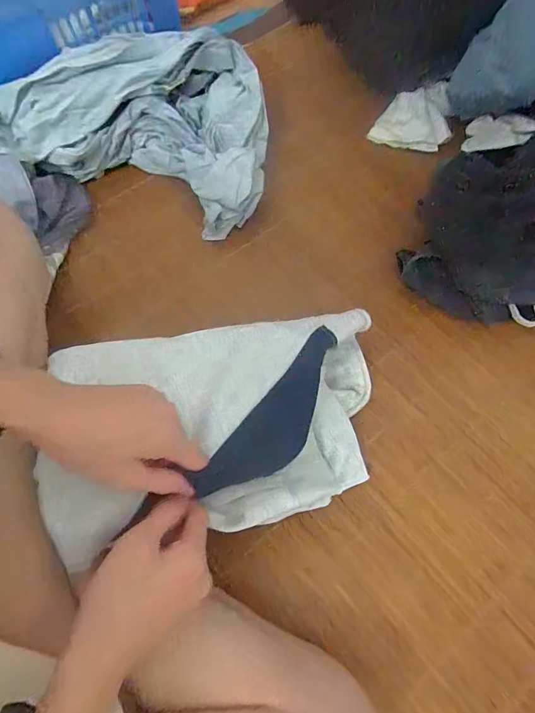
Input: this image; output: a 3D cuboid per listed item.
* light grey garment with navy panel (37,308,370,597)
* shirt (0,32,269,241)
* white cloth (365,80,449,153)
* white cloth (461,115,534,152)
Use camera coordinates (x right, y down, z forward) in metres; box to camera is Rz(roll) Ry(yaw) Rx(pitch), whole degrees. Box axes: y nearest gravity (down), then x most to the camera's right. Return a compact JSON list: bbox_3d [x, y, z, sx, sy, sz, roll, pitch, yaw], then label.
[{"bbox_3d":[-0.038,0.064,0.401,0.317,0.102,0.202,-9,67,-3],"label":"light grey garment with navy panel"},{"bbox_3d":[-0.278,-0.292,0.540,0.546,0.156,0.248,-7,68,-4],"label":"shirt"},{"bbox_3d":[0.235,-0.384,0.634,0.114,0.056,0.085,22,69,8],"label":"white cloth"},{"bbox_3d":[0.353,-0.337,0.610,0.106,0.025,0.050,29,107,44],"label":"white cloth"}]

